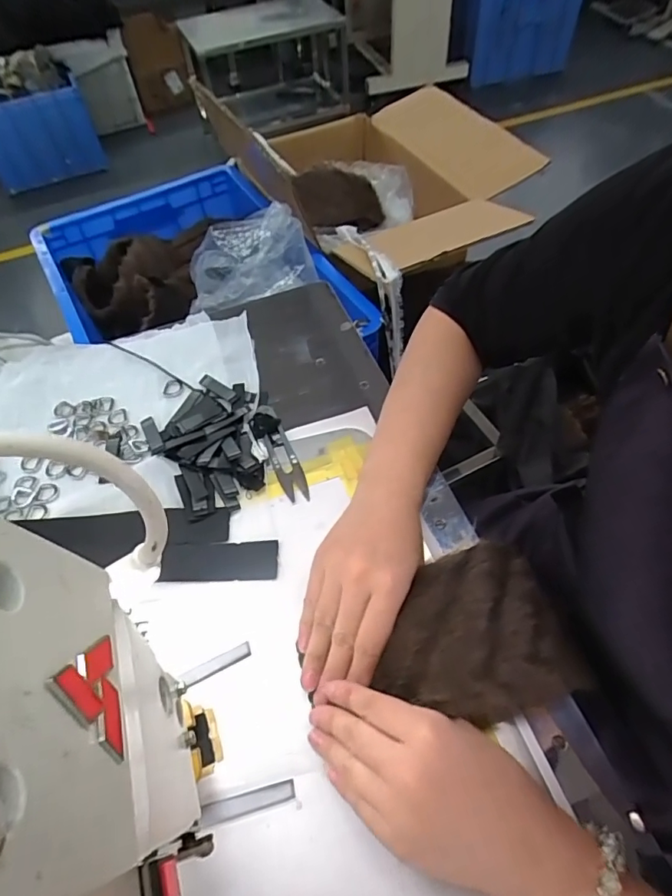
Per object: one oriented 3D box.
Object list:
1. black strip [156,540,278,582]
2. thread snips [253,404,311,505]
[{"bbox_3d":[-0.090,0.087,0.388,0.087,0.011,0.029,-4,55,1],"label":"black strip"},{"bbox_3d":[-0.050,0.003,0.439,0.024,0.014,0.097,-21,56,-10],"label":"thread snips"}]

